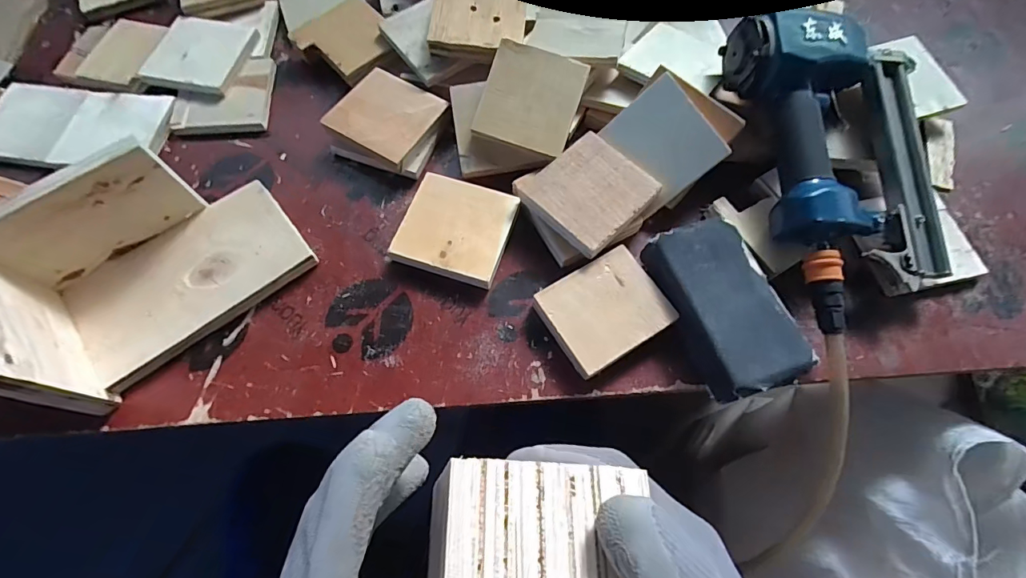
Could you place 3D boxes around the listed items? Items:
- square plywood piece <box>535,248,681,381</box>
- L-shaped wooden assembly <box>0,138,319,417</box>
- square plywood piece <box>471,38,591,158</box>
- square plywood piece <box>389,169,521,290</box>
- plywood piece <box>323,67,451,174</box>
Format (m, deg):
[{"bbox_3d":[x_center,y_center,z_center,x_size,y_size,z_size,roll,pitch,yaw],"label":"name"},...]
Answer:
[{"bbox_3d":[0.073,0.018,0.370,0.092,0.022,0.078,-31,71,-13],"label":"square plywood piece"},{"bbox_3d":[-0.278,-0.023,0.343,0.192,0.091,0.126,-42,74,-16],"label":"L-shaped wooden assembly"},{"bbox_3d":[0.016,-0.172,0.410,0.085,0.005,0.089,18,86,3],"label":"square plywood piece"},{"bbox_3d":[-0.050,-0.052,0.401,0.091,0.020,0.093,15,68,6],"label":"square plywood piece"},{"bbox_3d":[-0.120,-0.164,0.429,0.089,0.012,0.086,28,71,10],"label":"plywood piece"}]

